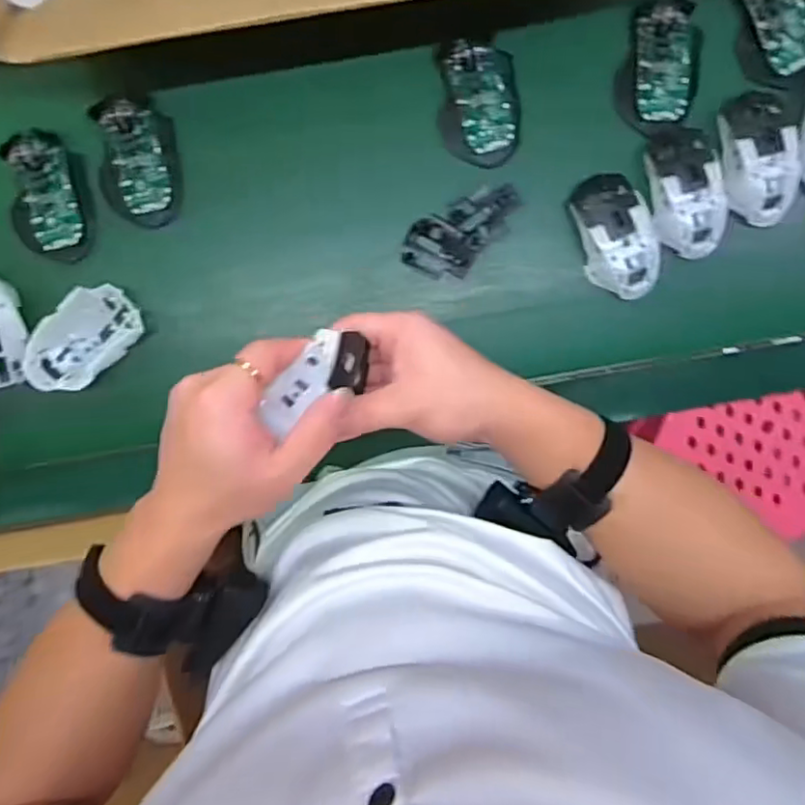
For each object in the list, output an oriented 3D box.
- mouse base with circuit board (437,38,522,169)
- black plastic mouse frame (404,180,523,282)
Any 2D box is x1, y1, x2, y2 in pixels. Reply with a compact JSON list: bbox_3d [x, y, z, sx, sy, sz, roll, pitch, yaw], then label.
[{"bbox_3d":[0.071,-0.274,0.575,0.075,0.031,0.103,1,97,2],"label":"mouse base with circuit board"},{"bbox_3d":[0.056,-0.164,0.588,0.115,0.016,0.063,-45,94,6],"label":"black plastic mouse frame"}]

